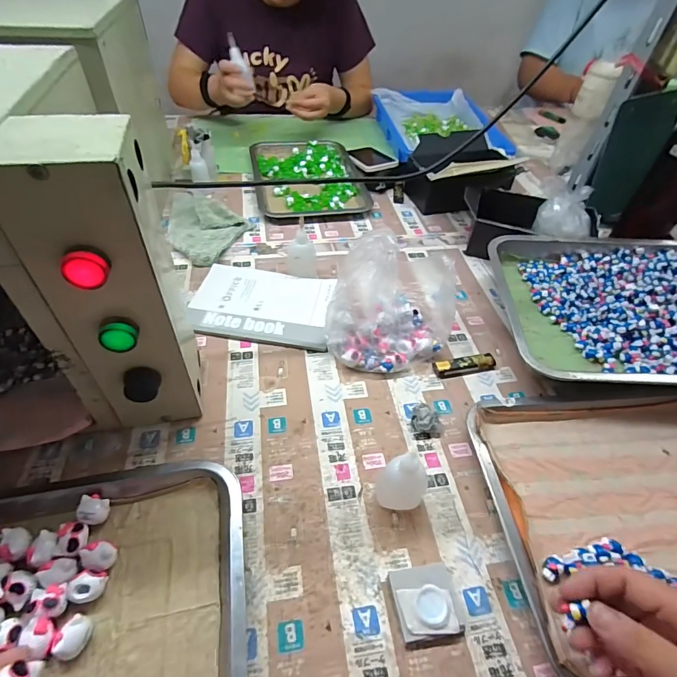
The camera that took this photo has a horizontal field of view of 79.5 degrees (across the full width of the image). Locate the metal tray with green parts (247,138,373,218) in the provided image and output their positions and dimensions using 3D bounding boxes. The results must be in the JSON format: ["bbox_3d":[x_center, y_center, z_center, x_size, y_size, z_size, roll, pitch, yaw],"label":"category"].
[{"bbox_3d":[-0.066,-0.339,0.831,0.208,0.022,0.287,-7,48,-11],"label":"metal tray with green parts"}]

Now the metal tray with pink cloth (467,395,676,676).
[{"bbox_3d":[0.302,0.165,0.390,0.306,0.032,0.261,-1,47,-5],"label":"metal tray with pink cloth"}]

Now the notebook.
[{"bbox_3d":[-0.104,-0.054,0.567,0.189,0.007,0.141,7,47,3],"label":"notebook"}]

